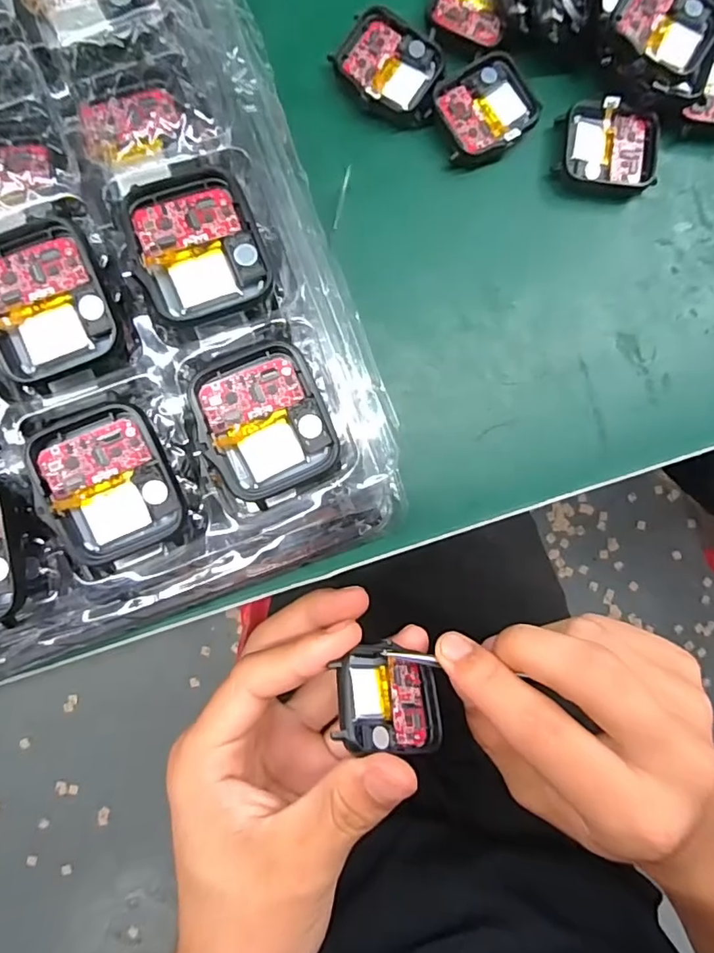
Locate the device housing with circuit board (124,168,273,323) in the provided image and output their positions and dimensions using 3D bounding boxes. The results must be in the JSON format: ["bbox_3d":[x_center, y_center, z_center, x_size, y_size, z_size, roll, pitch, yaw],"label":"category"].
[{"bbox_3d":[-0.048,-0.071,0.159,0.038,0.007,0.045,-16,90,-2],"label":"device housing with circuit board"}]

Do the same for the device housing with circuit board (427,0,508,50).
[{"bbox_3d":[0.052,-0.216,0.234,0.034,0.007,0.043,14,88,-3],"label":"device housing with circuit board"}]

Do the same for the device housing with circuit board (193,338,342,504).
[{"bbox_3d":[-0.028,-0.017,0.162,0.037,0.010,0.043,-23,91,-2],"label":"device housing with circuit board"}]

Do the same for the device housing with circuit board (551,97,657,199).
[{"bbox_3d":[0.114,-0.150,0.242,0.046,0.016,0.038,-1,89,-4],"label":"device housing with circuit board"}]

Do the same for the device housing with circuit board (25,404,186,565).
[{"bbox_3d":[-0.075,0.003,0.158,0.036,0.011,0.044,-20,90,-2],"label":"device housing with circuit board"}]

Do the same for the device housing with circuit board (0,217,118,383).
[{"bbox_3d":[-0.094,-0.054,0.155,0.036,0.004,0.046,-18,90,-4],"label":"device housing with circuit board"}]

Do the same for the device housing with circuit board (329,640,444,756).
[{"bbox_3d":[0.012,0.081,0.192,0.046,0.006,0.035,18,51,-32],"label":"device housing with circuit board"}]

